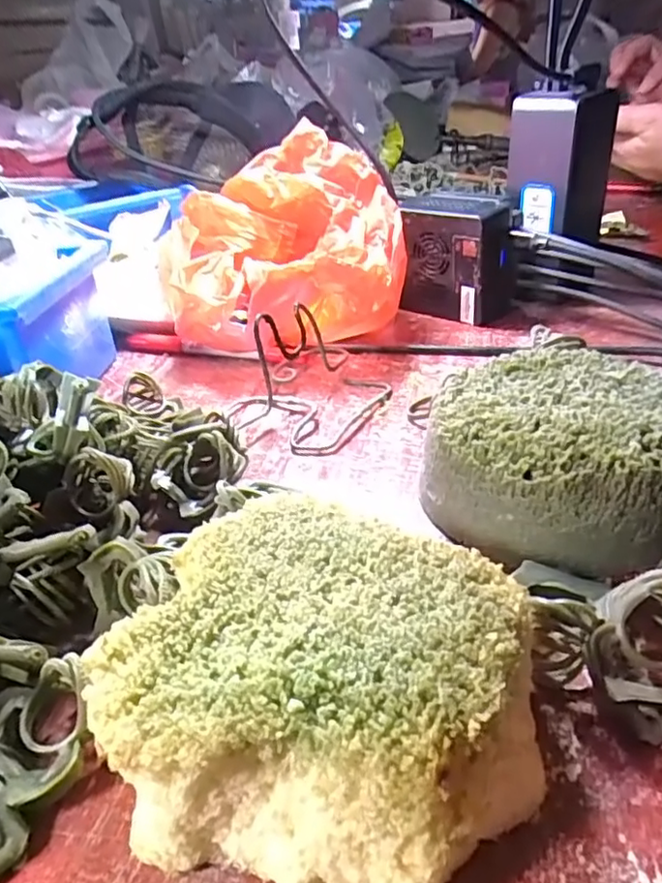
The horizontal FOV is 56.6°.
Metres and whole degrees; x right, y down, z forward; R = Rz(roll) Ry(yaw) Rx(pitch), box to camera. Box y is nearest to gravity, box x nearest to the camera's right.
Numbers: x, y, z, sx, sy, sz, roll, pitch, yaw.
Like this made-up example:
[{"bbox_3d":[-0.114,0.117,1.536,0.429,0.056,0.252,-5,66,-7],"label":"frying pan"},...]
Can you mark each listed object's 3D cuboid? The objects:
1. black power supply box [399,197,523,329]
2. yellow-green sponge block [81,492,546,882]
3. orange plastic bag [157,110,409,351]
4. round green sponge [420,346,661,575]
[{"bbox_3d":[0.088,-0.128,0.429,0.075,0.078,0.055,19,41,32],"label":"black power supply box"},{"bbox_3d":[-0.001,0.066,0.173,0.108,0.043,0.098,1,34,10],"label":"yellow-green sponge block"},{"bbox_3d":[-0.035,-0.122,0.408,0.148,0.116,0.154,-15,35,-12],"label":"orange plastic bag"},{"bbox_3d":[0.091,0.002,0.252,0.096,0.044,0.096,-4,34,3],"label":"round green sponge"}]

